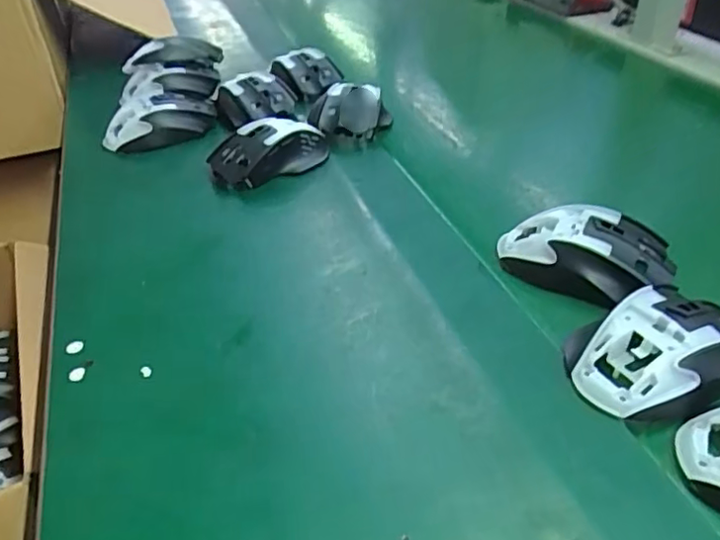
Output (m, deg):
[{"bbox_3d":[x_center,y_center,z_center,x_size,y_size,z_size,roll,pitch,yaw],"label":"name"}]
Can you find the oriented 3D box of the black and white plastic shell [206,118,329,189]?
[{"bbox_3d":[-0.085,-0.111,0.562,0.109,0.041,0.061,-20,41,-17],"label":"black and white plastic shell"}]

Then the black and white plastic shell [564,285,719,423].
[{"bbox_3d":[0.171,0.044,0.337,0.102,0.033,0.067,-14,39,-10],"label":"black and white plastic shell"}]

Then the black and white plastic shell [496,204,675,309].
[{"bbox_3d":[0.154,-0.014,0.416,0.110,0.033,0.065,9,41,18],"label":"black and white plastic shell"}]

